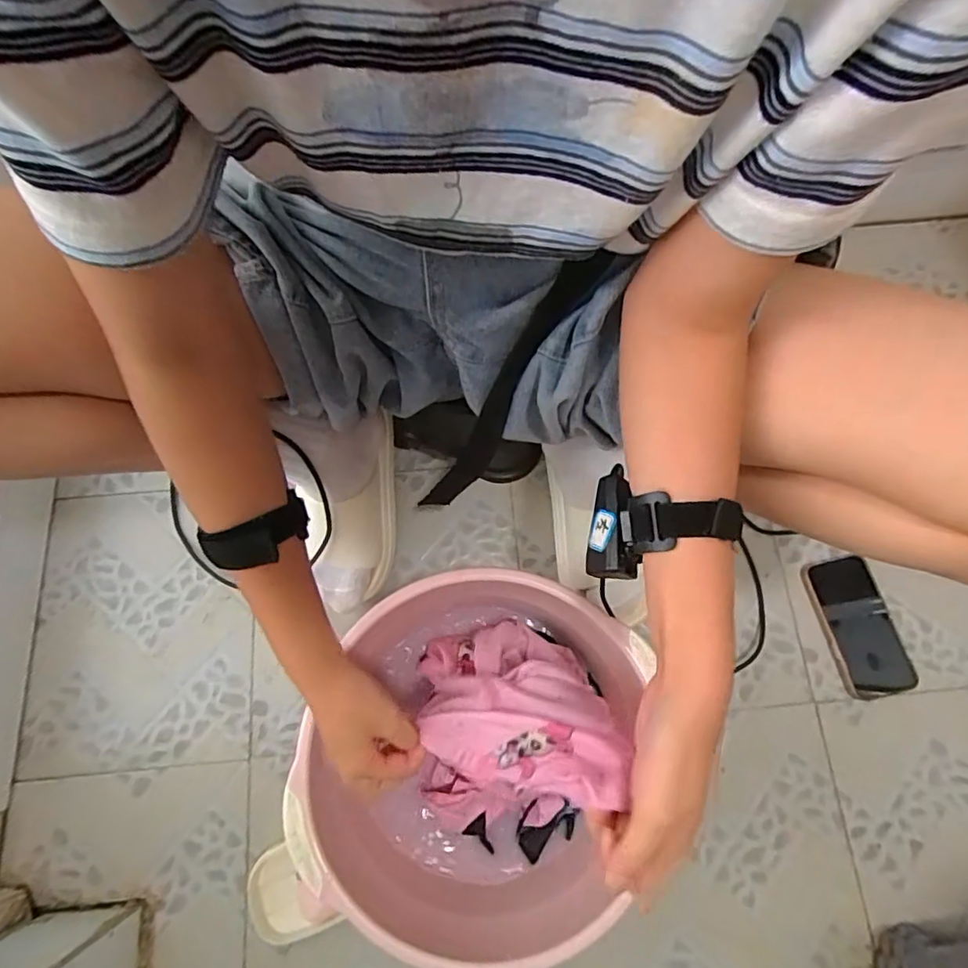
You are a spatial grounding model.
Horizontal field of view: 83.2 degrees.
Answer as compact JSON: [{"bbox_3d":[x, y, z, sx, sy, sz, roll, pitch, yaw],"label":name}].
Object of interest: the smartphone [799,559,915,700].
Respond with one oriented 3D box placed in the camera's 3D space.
[{"bbox_3d":[0.414,0.156,0.602,0.076,0.012,0.150,-16,74,-5],"label":"smartphone"}]

